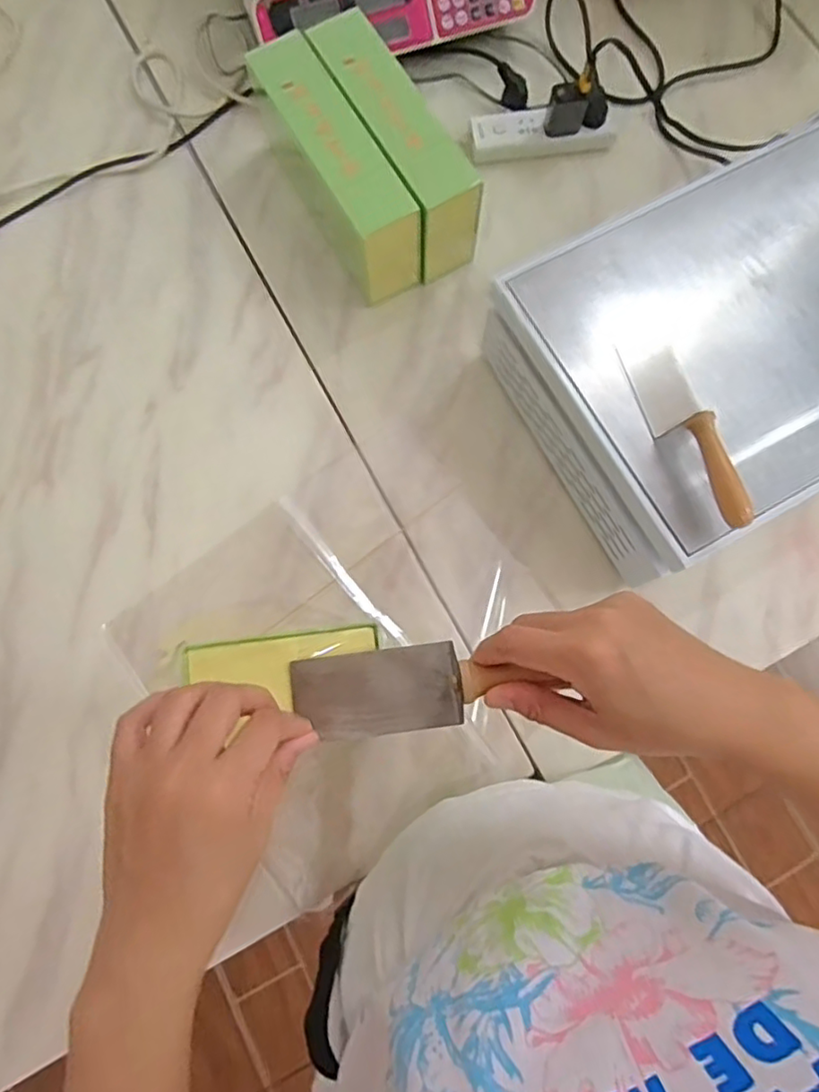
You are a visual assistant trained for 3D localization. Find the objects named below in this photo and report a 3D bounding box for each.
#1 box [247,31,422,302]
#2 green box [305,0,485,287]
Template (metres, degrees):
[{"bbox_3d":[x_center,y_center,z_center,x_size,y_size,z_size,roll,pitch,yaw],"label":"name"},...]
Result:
[{"bbox_3d":[-0.079,-0.414,0.688,0.072,0.127,0.256,-30,79,-6],"label":"box"},{"bbox_3d":[-0.016,-0.441,0.691,0.071,0.124,0.262,-30,79,-6],"label":"green box"}]

